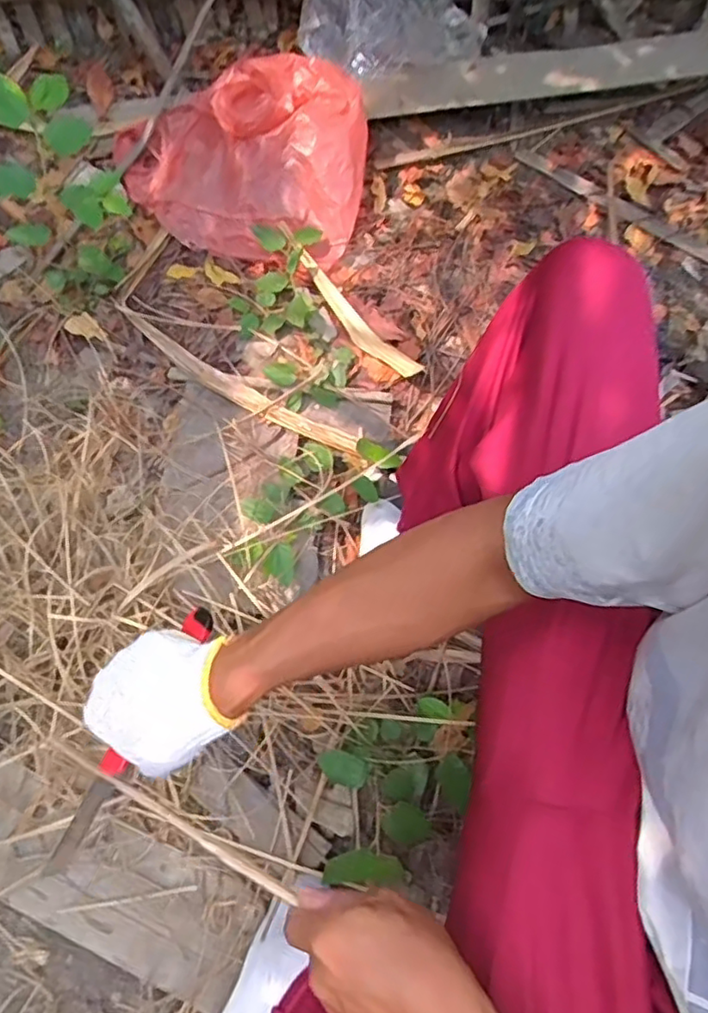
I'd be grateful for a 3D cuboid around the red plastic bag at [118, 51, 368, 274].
[{"bbox_3d":[-0.184,-0.563,1.024,0.401,0.143,0.313,7,64,1],"label":"red plastic bag"}]

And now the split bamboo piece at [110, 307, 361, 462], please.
[{"bbox_3d":[-0.165,-0.170,0.888,0.407,0.029,0.046,28,66,10],"label":"split bamboo piece"}]

